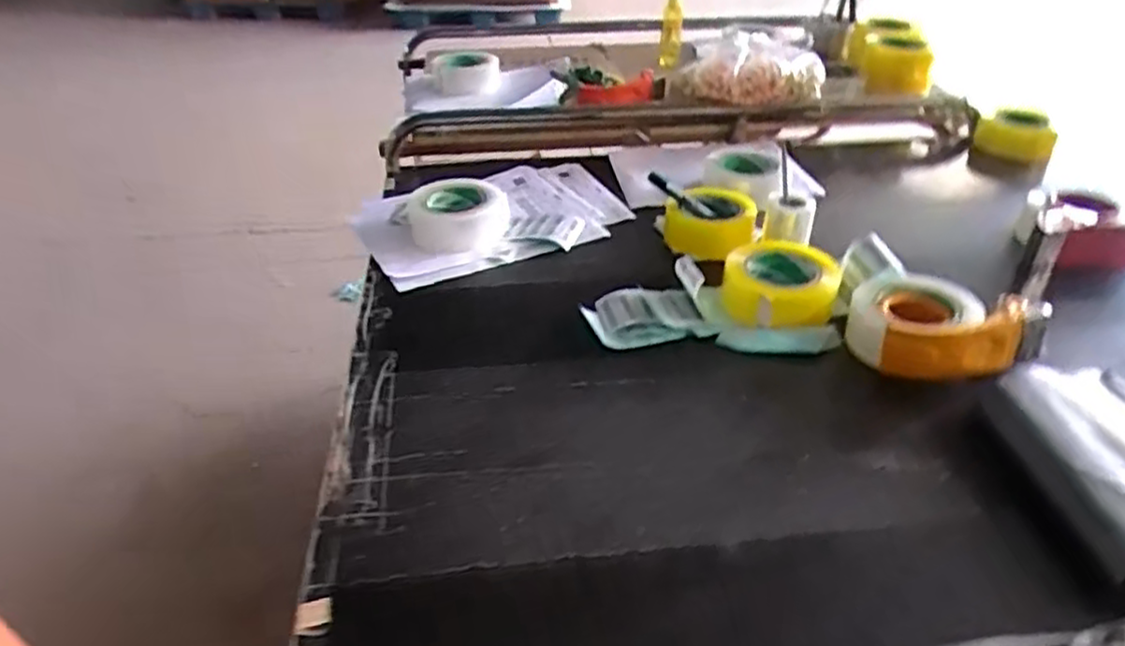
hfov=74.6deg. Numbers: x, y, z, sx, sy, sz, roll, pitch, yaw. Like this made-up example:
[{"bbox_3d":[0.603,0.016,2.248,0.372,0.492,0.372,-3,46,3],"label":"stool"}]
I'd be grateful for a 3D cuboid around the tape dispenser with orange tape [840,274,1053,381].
[{"bbox_3d":[0.387,-0.001,0.767,0.171,0.063,0.128,-7,36,-6],"label":"tape dispenser with orange tape"}]

